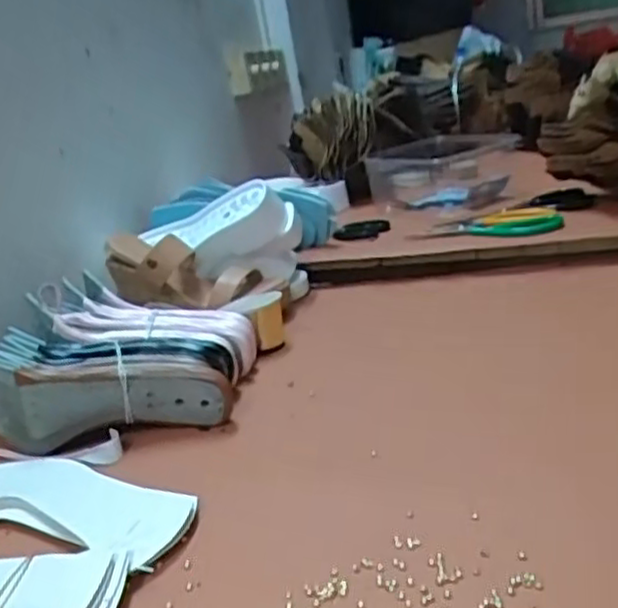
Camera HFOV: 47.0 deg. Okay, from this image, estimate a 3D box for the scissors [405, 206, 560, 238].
[{"bbox_3d":[0.241,-0.106,0.950,0.184,0.024,0.088,-2,21,23],"label":"scissors"}]

